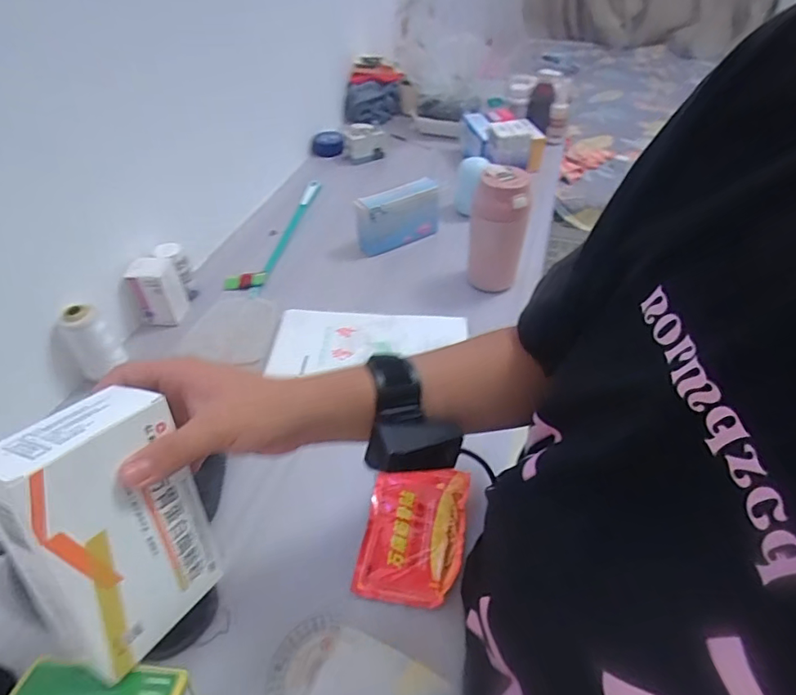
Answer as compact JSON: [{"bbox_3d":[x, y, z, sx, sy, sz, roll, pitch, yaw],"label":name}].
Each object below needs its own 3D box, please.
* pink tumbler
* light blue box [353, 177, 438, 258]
[{"bbox_3d":[0.141,-0.164,0.720,0.076,0.163,0.084,7,45,8],"label":"pink tumbler"},{"bbox_3d":[0.000,-0.217,0.841,0.147,0.105,0.028,-21,48,-19],"label":"light blue box"}]

